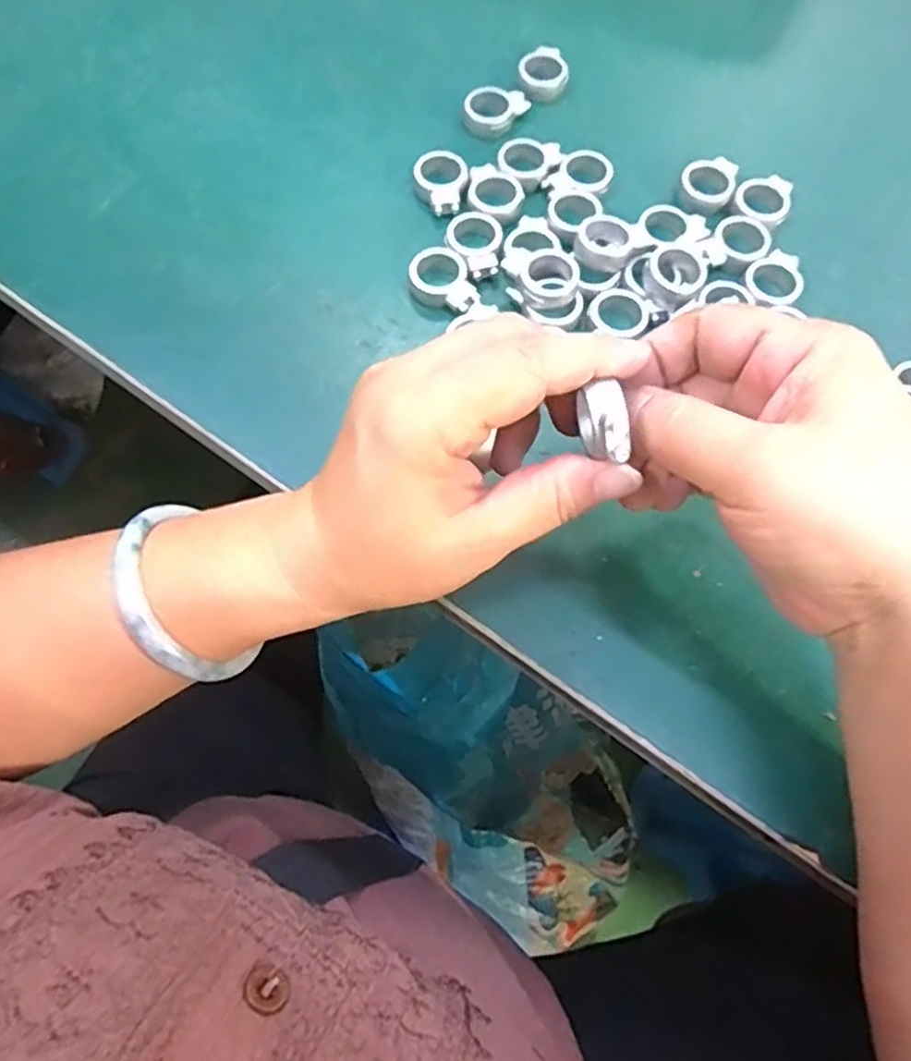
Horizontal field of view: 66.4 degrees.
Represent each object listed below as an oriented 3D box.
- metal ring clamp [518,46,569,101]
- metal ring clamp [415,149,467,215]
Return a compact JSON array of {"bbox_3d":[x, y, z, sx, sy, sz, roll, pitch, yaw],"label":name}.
[{"bbox_3d":[0.046,-0.242,0.369,0.024,0.010,0.028,-18,69,-7],"label":"metal ring clamp"},{"bbox_3d":[-0.007,-0.168,0.335,0.025,0.010,0.034,0,68,0],"label":"metal ring clamp"}]

